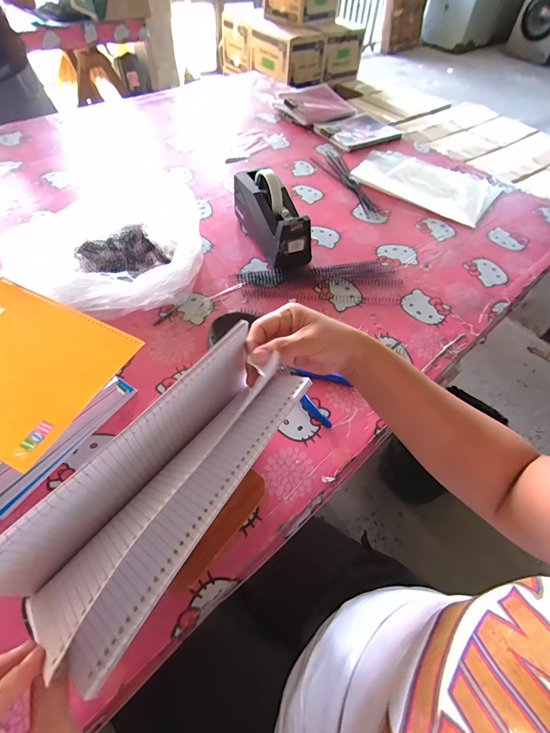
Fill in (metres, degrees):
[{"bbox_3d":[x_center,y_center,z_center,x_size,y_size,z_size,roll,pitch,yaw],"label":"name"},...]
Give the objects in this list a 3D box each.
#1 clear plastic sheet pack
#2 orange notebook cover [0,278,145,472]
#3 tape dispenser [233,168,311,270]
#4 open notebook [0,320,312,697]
[{"bbox_3d":[0.373,-0.458,0.885,0.321,0.027,0.238,30,57,17],"label":"clear plastic sheet pack"},{"bbox_3d":[-0.327,-0.009,0.445,0.241,0.011,0.193,24,56,9],"label":"orange notebook cover"},{"bbox_3d":[-0.007,-0.284,0.669,0.074,0.114,0.204,-21,58,-19],"label":"tape dispenser"},{"bbox_3d":[-0.072,0.087,0.275,0.084,0.099,0.241,31,57,18],"label":"open notebook"}]

